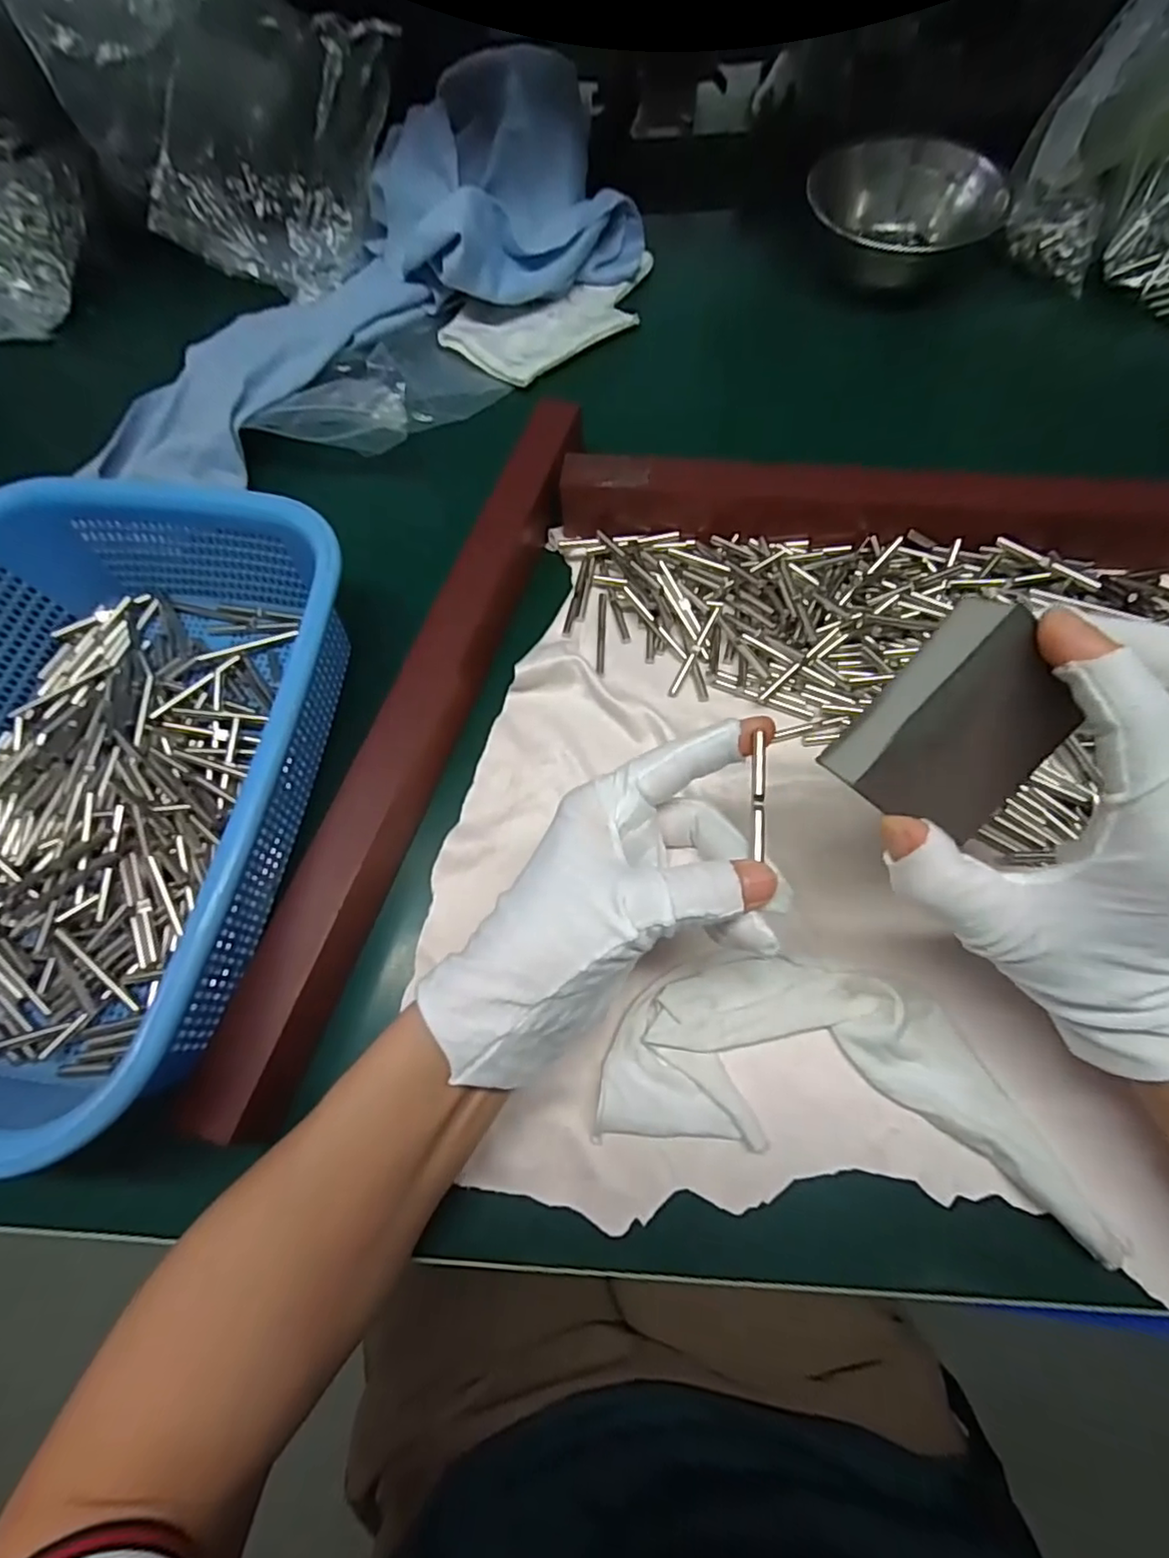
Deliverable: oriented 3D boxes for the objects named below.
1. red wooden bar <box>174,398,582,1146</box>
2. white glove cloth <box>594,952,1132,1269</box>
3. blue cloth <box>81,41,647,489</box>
[{"bbox_3d":[-0.077,-0.037,0.304,0.030,0.043,0.384,17,71,9],"label":"red wooden bar"},{"bbox_3d":[0.101,0.118,0.247,0.180,0.013,0.079,8,70,5],"label":"white glove cloth"},{"bbox_3d":[-0.154,-0.334,0.408,0.409,0.084,0.148,-34,72,-10],"label":"blue cloth"}]

